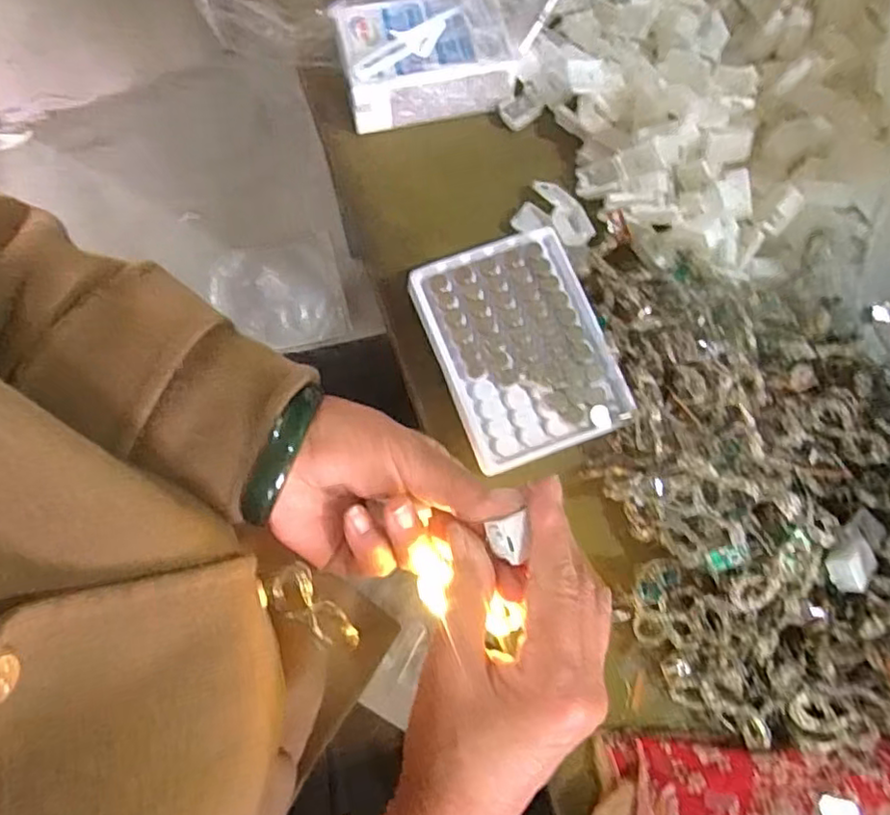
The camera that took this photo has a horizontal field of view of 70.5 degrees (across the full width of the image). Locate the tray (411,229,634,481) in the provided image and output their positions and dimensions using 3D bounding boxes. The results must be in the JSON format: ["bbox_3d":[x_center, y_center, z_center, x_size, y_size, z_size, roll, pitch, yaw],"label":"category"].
[{"bbox_3d":[0.044,-0.036,0.367,0.095,0.010,0.126,-21,78,-6],"label":"tray"}]

